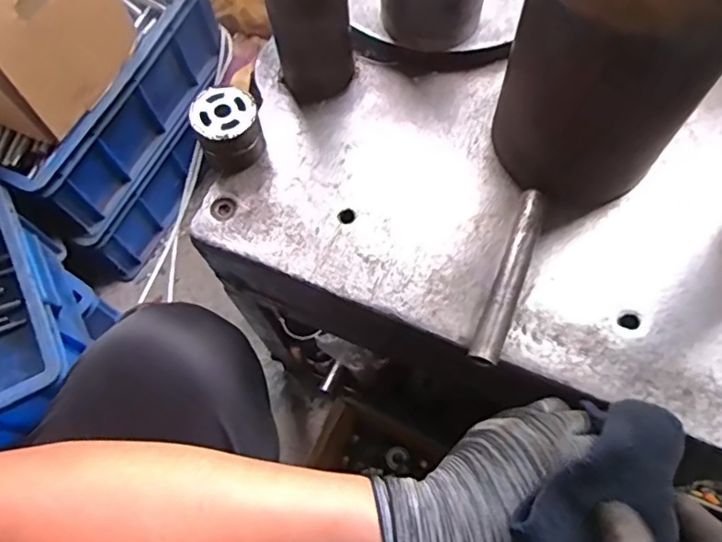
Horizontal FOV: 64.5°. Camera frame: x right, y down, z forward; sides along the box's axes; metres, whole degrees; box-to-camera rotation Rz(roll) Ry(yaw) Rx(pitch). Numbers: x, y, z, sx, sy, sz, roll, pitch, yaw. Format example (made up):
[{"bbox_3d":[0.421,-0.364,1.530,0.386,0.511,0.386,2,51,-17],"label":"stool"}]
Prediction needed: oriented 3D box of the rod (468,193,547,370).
[{"bbox_3d":[0.112,0.005,0.426,0.022,0.021,0.140,20,70,11],"label":"rod"}]

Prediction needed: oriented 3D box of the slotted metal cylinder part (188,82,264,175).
[{"bbox_3d":[-0.108,-0.118,0.471,0.049,0.049,0.054,-18,68,-4],"label":"slotted metal cylinder part"}]

